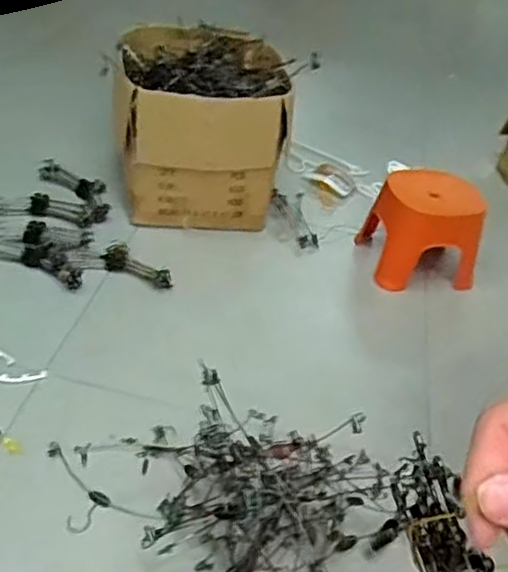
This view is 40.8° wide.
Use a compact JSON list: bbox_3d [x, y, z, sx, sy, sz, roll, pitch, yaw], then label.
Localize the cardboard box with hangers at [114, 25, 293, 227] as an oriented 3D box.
[{"bbox_3d":[-0.156,-0.463,1.918,0.442,0.355,0.541,1,39,-9],"label":"cardboard box with hangers"}]

